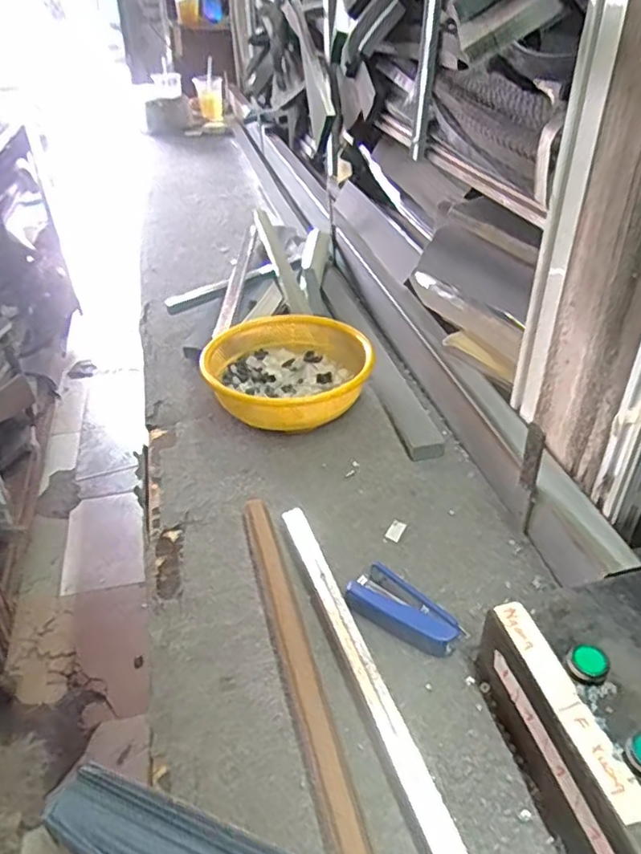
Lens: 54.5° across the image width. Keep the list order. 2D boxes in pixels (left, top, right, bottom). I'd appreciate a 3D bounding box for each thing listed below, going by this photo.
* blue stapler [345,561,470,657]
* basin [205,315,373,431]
[{"bbox_3d":[0.081,0.176,0.597,0.109,0.019,0.058,26,47,34],"label":"blue stapler"},{"bbox_3d":[-0.049,-0.078,0.890,0.226,0.072,0.226,-14,38,-12],"label":"basin"}]

